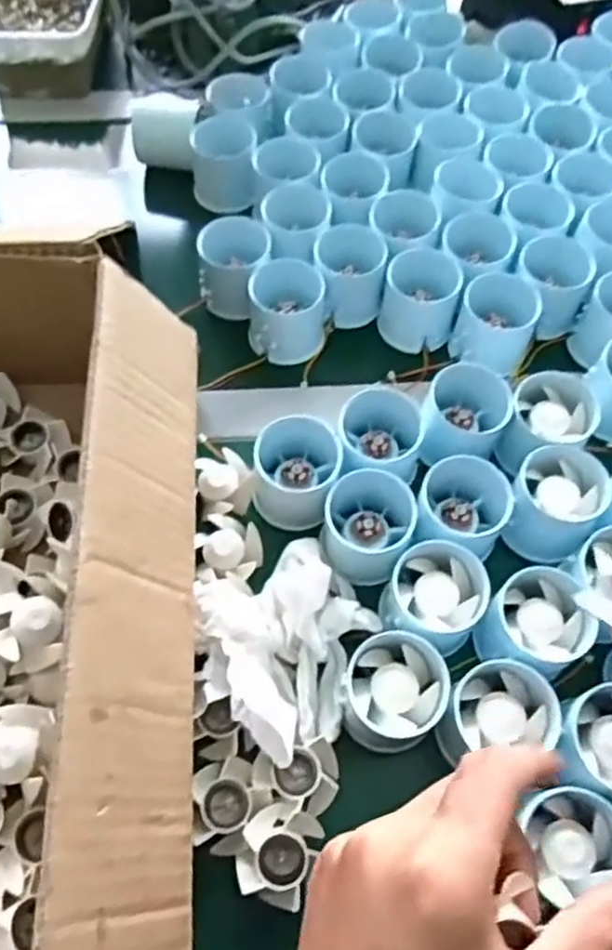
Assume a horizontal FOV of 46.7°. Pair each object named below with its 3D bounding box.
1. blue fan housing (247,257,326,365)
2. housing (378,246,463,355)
[{"bbox_3d":[-0.013,-0.116,0.503,0.052,0.045,0.055,0,61,-1],"label":"blue fan housing"},{"bbox_3d":[0.082,-0.125,0.509,0.053,0.046,0.056,15,62,7],"label":"housing"}]

